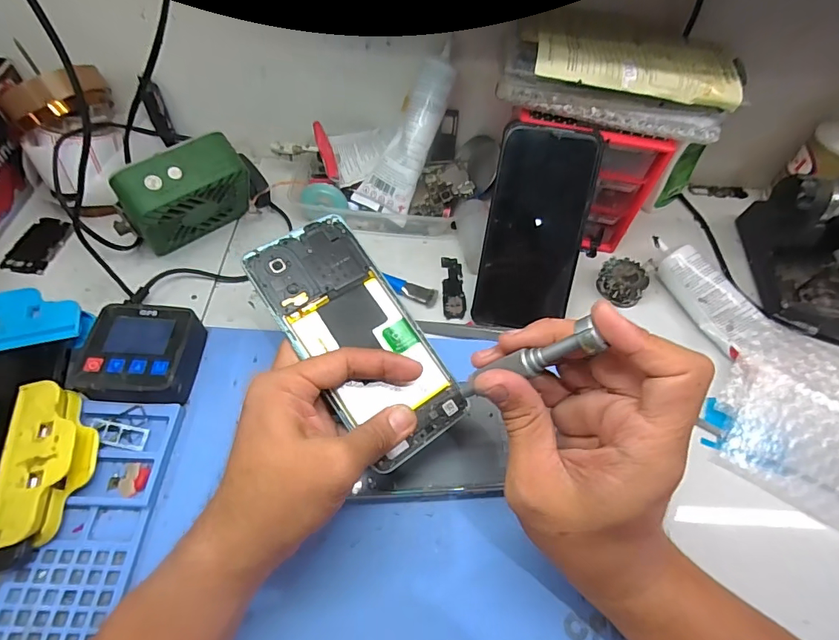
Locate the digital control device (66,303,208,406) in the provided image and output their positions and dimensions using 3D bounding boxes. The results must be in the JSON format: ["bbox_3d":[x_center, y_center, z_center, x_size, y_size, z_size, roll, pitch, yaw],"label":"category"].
[{"bbox_3d":[-0.203,0.028,0.340,0.069,0.036,0.071,4,56,-1],"label":"digital control device"}]

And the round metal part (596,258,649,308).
[{"bbox_3d":[0.184,-0.034,0.422,0.040,0.023,0.040,2,56,-3],"label":"round metal part"}]

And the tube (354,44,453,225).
[{"bbox_3d":[-0.008,-0.169,0.425,0.047,0.151,0.025,30,19,16],"label":"tube"}]

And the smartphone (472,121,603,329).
[{"bbox_3d":[0.094,-0.072,0.378,0.078,0.161,0.006,12,14,4],"label":"smartphone"}]

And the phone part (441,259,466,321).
[{"bbox_3d":[0.031,-0.030,0.424,0.020,0.004,0.070,1,56,-3],"label":"phone part"}]

